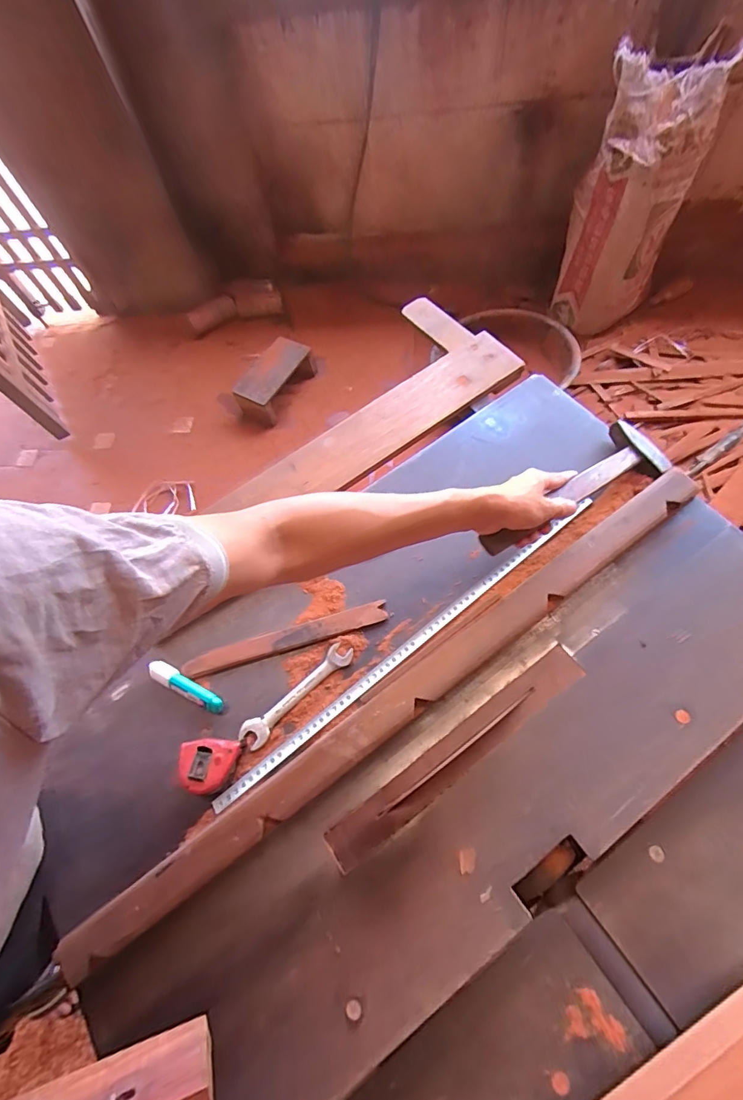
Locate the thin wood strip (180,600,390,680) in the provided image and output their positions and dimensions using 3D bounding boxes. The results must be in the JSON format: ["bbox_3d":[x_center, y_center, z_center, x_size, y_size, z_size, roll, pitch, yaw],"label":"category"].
[{"bbox_3d":[-0.108,0.113,0.582,0.257,0.005,0.029,-17,67,0],"label":"thin wood strip"}]

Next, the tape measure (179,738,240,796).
[{"bbox_3d":[-0.181,0.243,0.524,0.063,0.027,0.054,-7,67,4],"label":"tape measure"}]

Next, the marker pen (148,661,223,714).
[{"bbox_3d":[-0.229,0.167,0.567,0.107,0.018,0.022,23,72,16],"label":"marker pen"}]

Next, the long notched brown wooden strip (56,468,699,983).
[{"bbox_3d":[0.049,0.153,0.529,0.828,0.046,0.054,-35,68,-8],"label":"long notched brown wooden strip"}]

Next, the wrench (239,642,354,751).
[{"bbox_3d":[-0.089,0.174,0.558,0.159,0.004,0.031,-41,69,-10],"label":"wrench"}]

